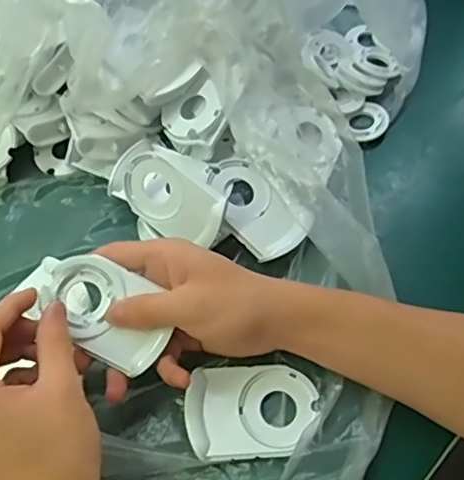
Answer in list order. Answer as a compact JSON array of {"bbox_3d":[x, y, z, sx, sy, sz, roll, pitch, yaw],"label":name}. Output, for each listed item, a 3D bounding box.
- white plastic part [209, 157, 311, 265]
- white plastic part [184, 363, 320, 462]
[{"bbox_3d":[0.013,-0.025,0.432,0.047,0.020,0.089,-30,61,-13],"label":"white plastic part"},{"bbox_3d":[0.012,0.108,0.367,0.080,0.025,0.060,-6,59,1],"label":"white plastic part"}]

